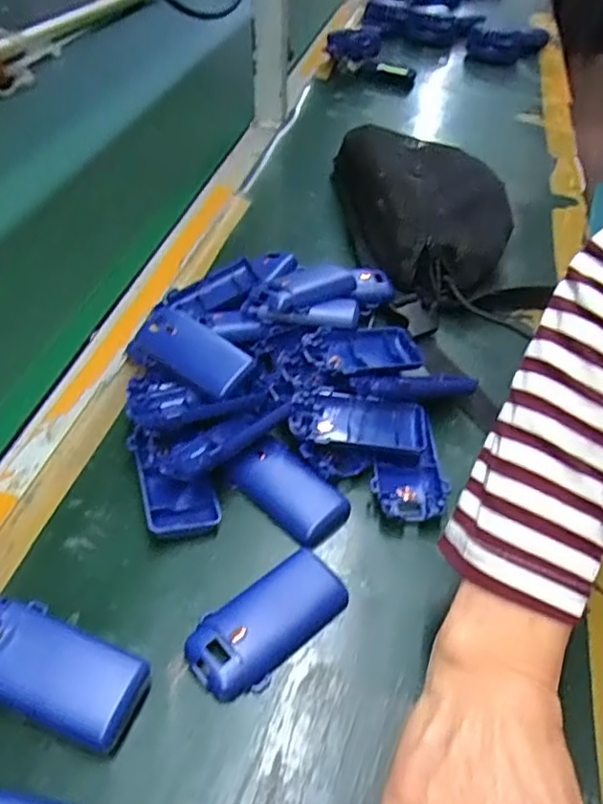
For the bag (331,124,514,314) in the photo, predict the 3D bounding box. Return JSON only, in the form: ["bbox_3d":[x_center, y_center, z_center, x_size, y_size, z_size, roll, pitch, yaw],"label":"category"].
[{"bbox_3d":[0.130,-0.200,0.629,0.160,0.068,0.272,-3,45,-4],"label":"bag"}]

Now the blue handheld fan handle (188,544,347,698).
[{"bbox_3d":[-0.020,0.121,0.345,0.092,0.018,0.048,-33,54,-30],"label":"blue handheld fan handle"}]

